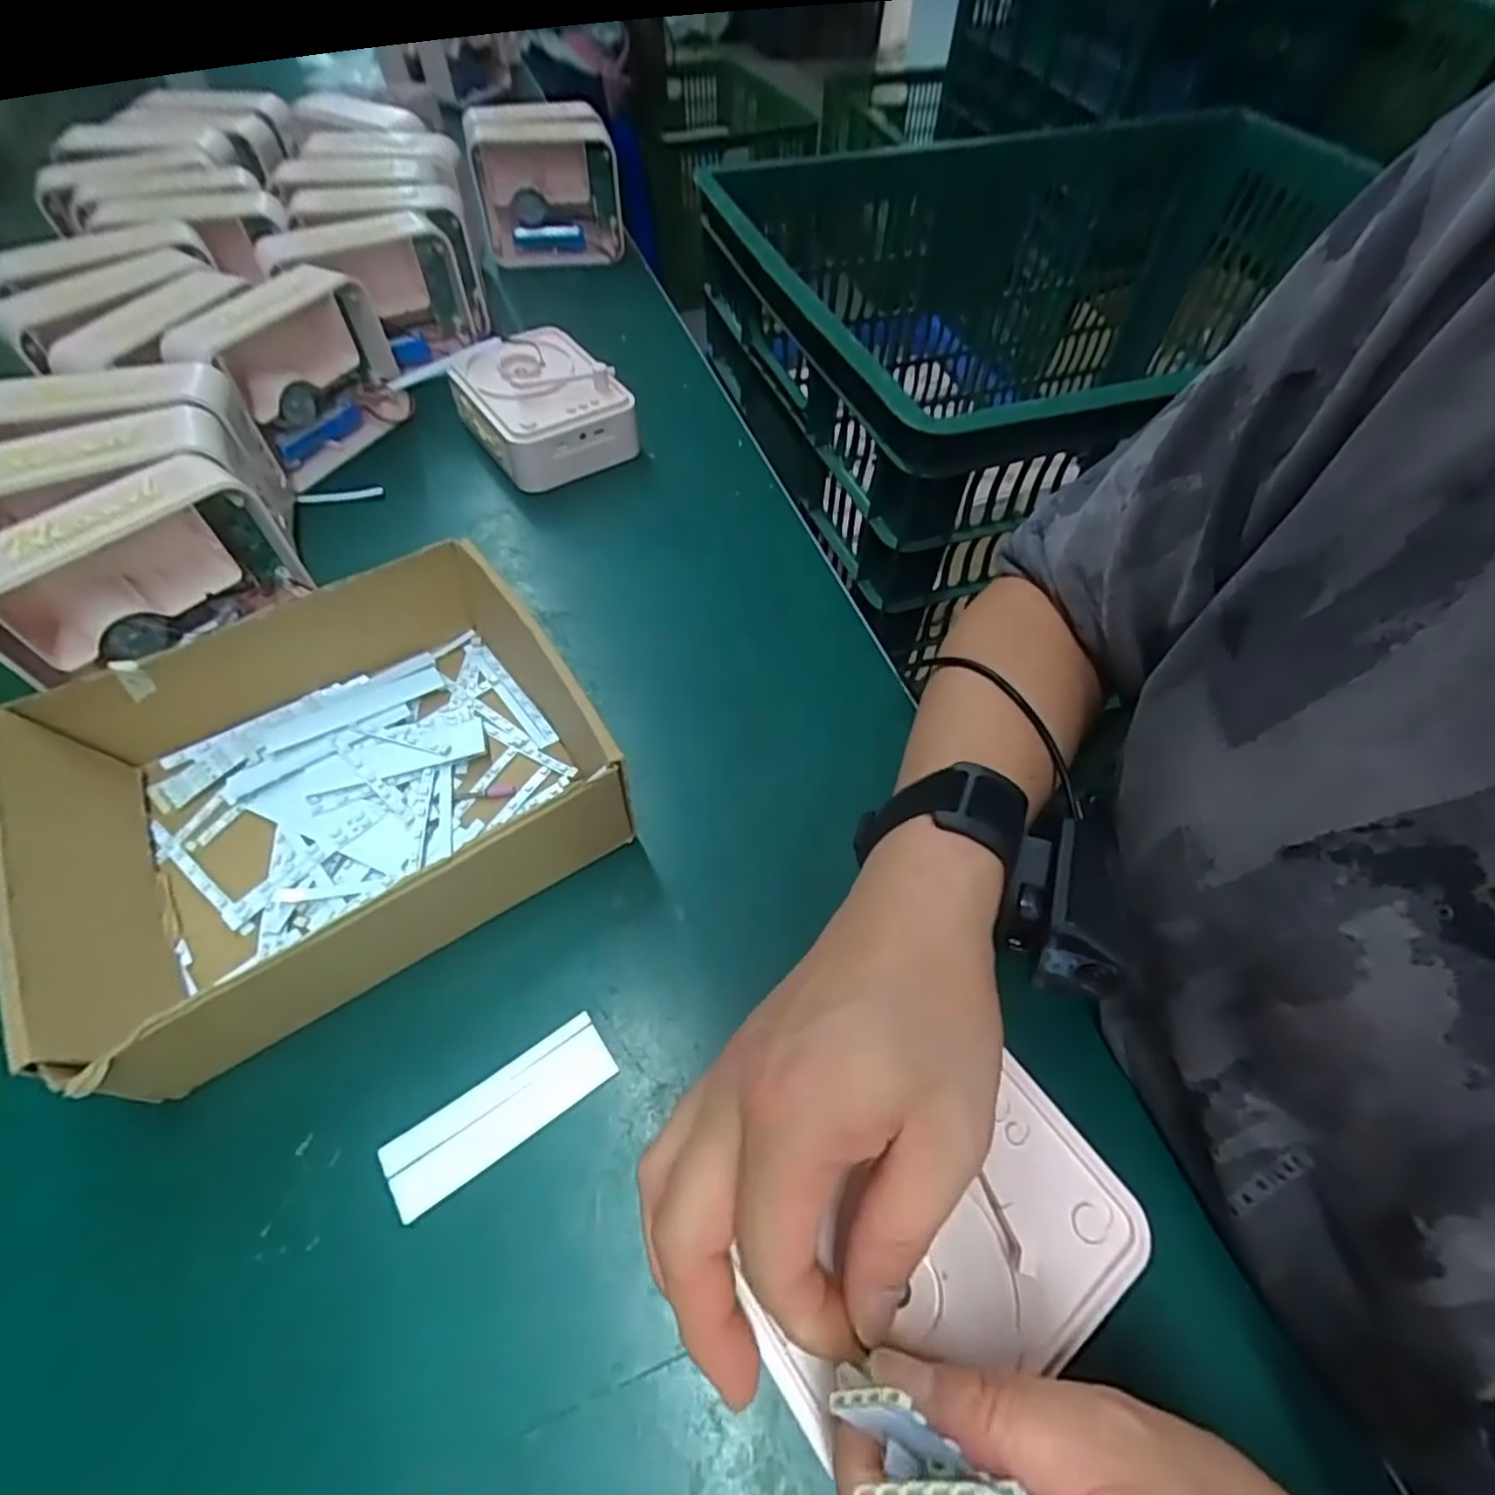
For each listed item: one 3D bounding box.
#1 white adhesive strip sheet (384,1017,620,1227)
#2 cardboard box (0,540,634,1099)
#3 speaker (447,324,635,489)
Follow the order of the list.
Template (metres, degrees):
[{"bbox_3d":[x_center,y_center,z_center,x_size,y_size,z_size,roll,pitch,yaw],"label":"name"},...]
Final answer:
[{"bbox_3d":[-0.097,0.143,0.275,0.088,0.004,0.029,-30,63,-21],"label":"white adhesive strip sheet"},{"bbox_3d":[-0.192,0.012,0.320,0.223,0.070,0.188,-29,63,-20],"label":"cardboard box"},{"bbox_3d":[-0.147,-0.247,0.508,0.100,0.050,0.117,-35,64,-22],"label":"speaker"}]

